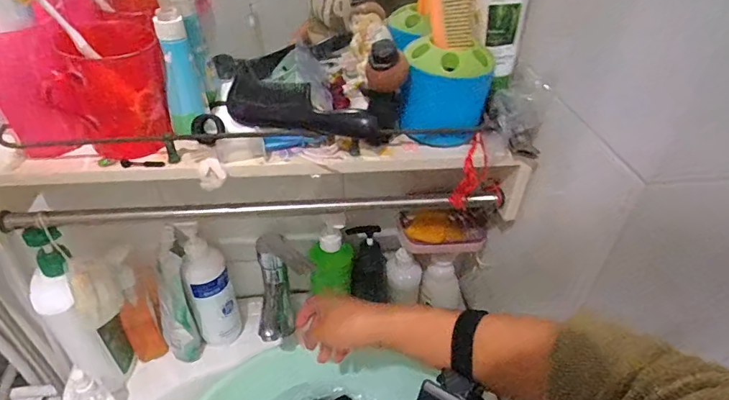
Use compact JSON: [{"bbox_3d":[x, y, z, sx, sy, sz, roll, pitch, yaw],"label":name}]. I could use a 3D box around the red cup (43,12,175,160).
[{"bbox_3d":[-0.239,-0.104,0.443,0.084,0.115,0.084,-9,41,-13],"label":"red cup"}]

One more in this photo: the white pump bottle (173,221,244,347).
[{"bbox_3d":[-0.219,0.133,0.658,0.061,0.201,0.050,-14,43,-19],"label":"white pump bottle"}]

